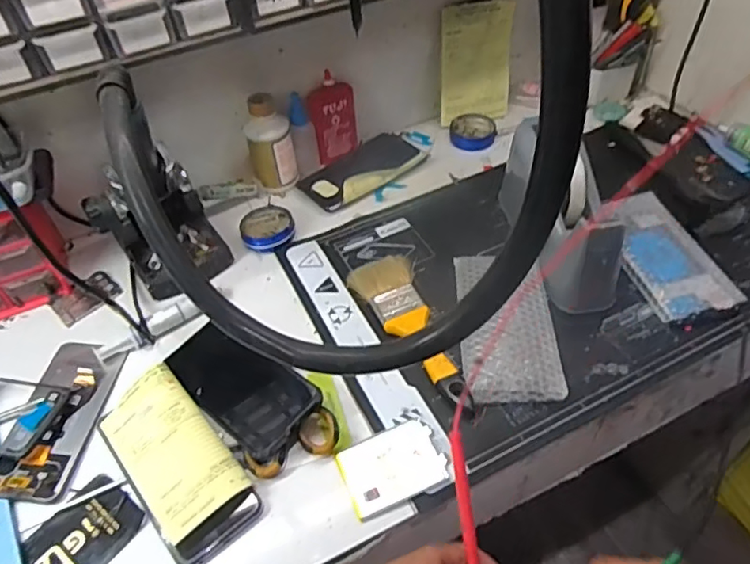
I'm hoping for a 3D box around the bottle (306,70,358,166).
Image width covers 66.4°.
[{"bbox_3d":[-0.052,-0.206,0.731,0.062,0.101,0.023,-33,54,-22],"label":"bottle"}]

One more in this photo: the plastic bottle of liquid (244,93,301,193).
[{"bbox_3d":[-0.128,-0.167,0.696,0.046,0.113,0.047,-2,48,3],"label":"plastic bottle of liquid"}]

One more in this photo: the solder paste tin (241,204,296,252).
[{"bbox_3d":[-0.125,-0.065,0.670,0.061,0.016,0.063,-2,48,3],"label":"solder paste tin"}]

